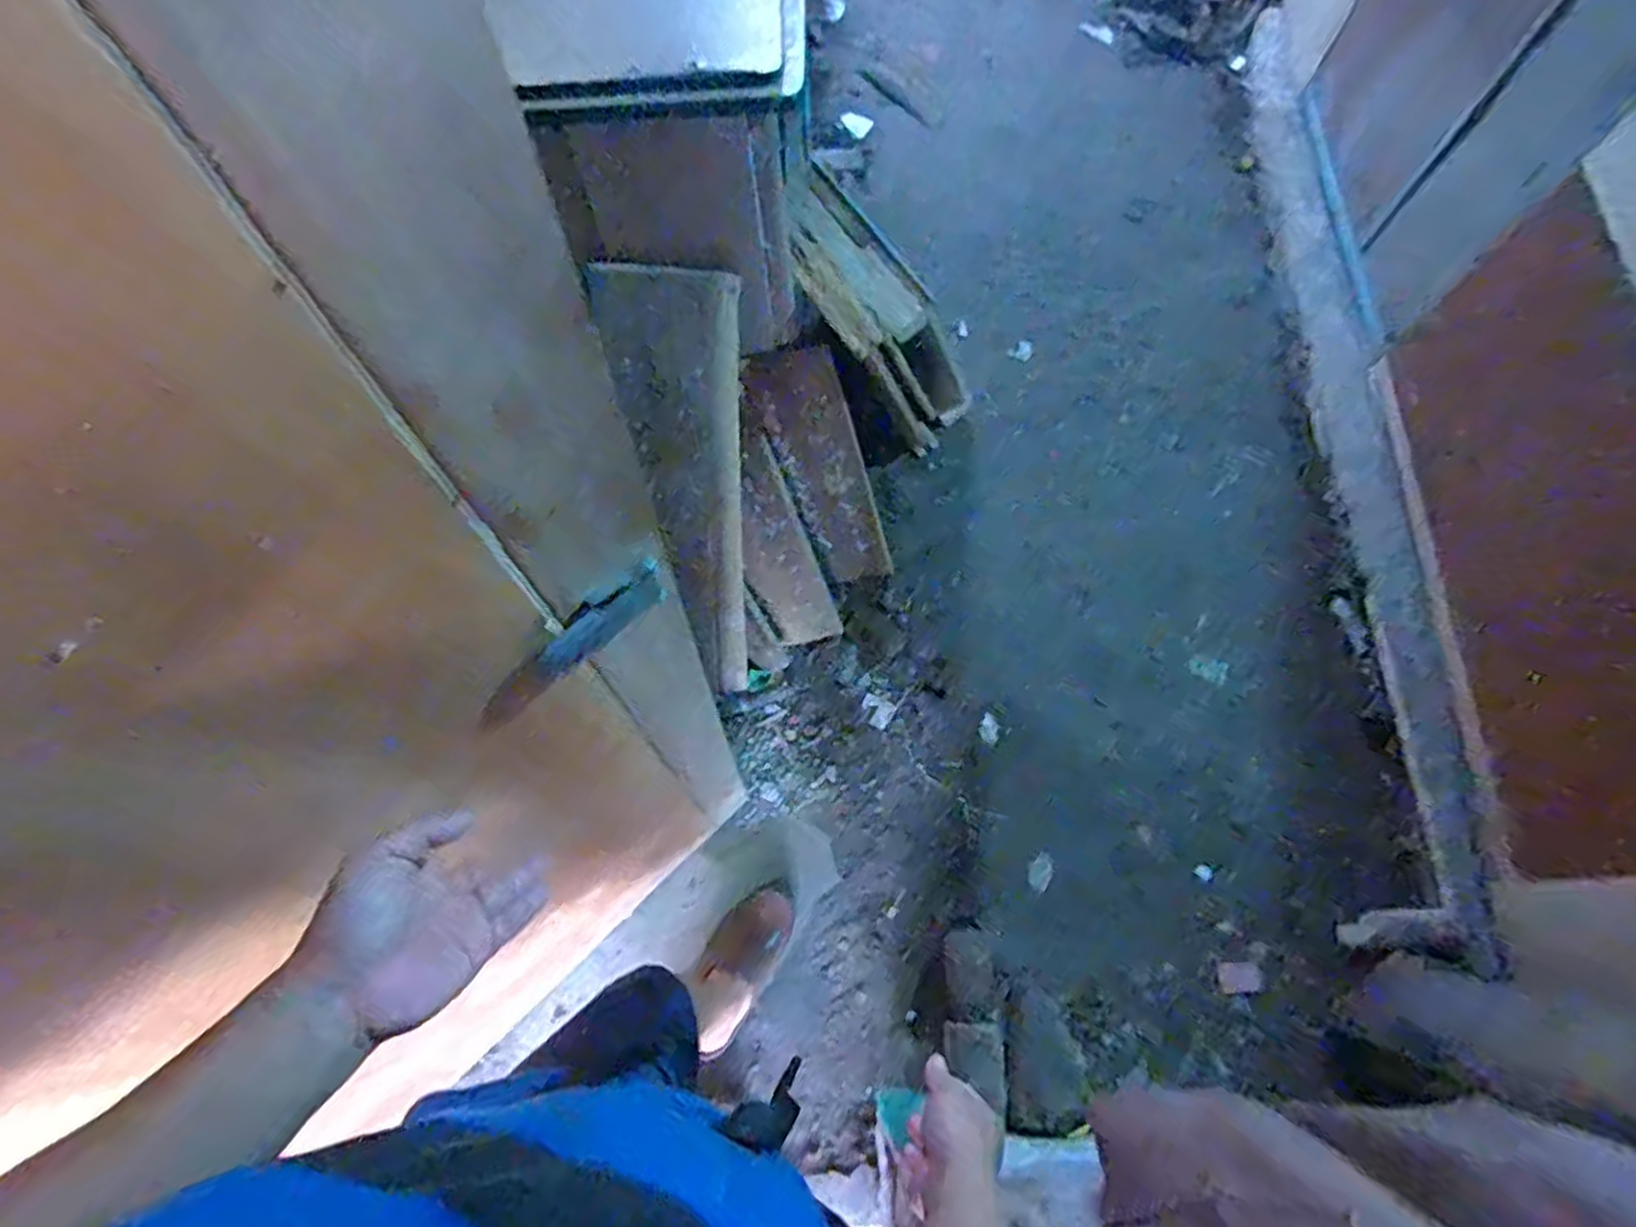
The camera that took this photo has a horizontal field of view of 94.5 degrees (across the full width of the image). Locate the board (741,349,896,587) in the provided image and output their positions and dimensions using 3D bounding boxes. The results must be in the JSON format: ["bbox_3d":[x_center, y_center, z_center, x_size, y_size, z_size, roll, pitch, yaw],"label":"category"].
[{"bbox_3d":[0.012,-0.239,1.319,0.146,0.466,0.029,-22,39,2],"label":"board"}]

